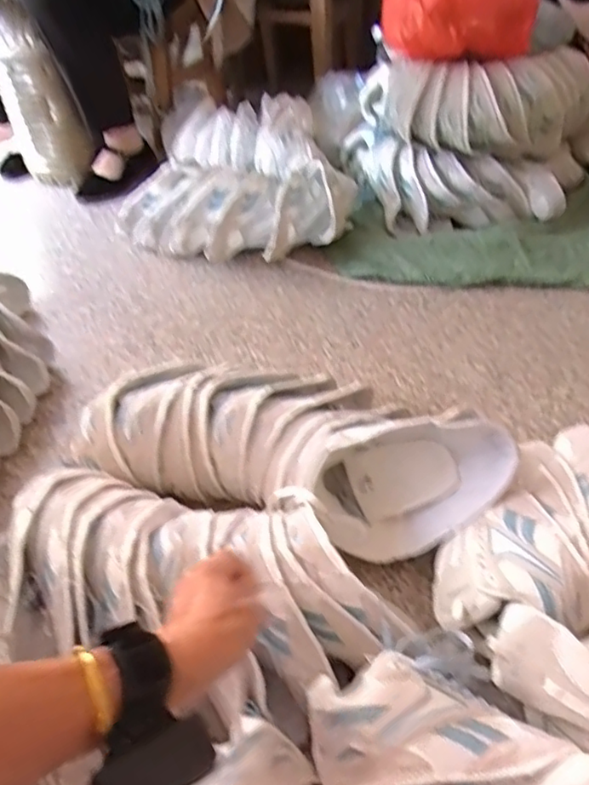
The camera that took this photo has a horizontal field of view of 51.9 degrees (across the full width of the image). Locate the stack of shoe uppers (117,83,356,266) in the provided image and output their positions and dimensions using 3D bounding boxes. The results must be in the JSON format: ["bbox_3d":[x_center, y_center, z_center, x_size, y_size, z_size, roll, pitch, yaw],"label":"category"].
[{"bbox_3d":[-0.101,-0.448,1.239,0.460,0.153,0.419,10,47,12],"label":"stack of shoe uppers"}]

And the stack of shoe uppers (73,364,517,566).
[{"bbox_3d":[0.001,0.057,0.753,0.491,0.168,0.219,10,47,12],"label":"stack of shoe uppers"}]

